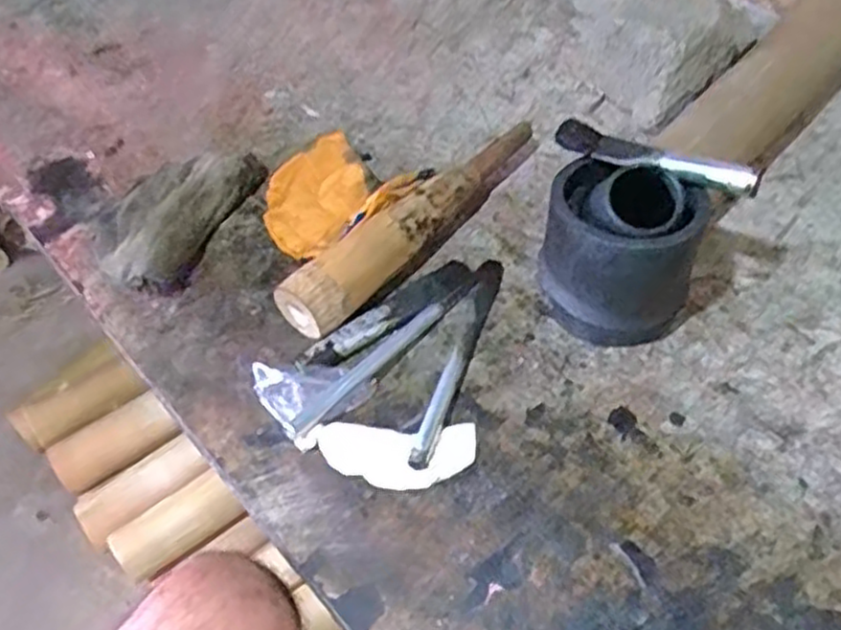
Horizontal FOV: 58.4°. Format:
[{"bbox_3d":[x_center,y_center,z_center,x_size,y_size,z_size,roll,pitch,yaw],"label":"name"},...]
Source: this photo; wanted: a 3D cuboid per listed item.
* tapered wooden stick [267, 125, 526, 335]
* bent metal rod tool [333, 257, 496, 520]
[{"bbox_3d":[0.006,-0.079,0.610,0.048,0.051,0.281,36,61,28],"label":"tapered wooden stick"},{"bbox_3d":[0.029,0.027,0.539,0.018,0.011,0.189,14,53,14],"label":"bent metal rod tool"}]

